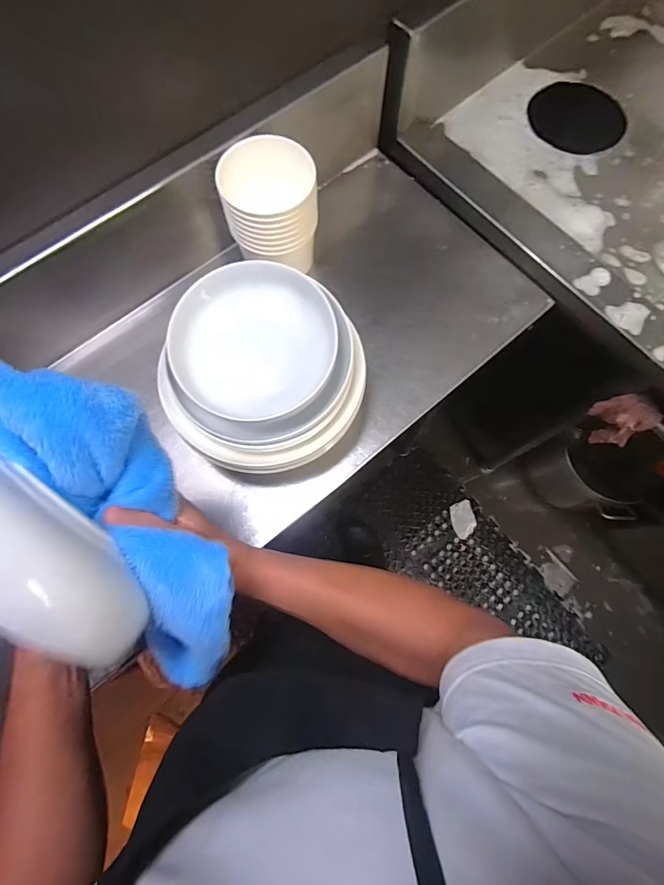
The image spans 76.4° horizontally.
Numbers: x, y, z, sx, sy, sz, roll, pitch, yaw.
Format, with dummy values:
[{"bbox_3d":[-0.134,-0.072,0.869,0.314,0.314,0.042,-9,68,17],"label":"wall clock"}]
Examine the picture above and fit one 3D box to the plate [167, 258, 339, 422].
[{"bbox_3d":[-0.090,-0.120,0.502,0.188,0.035,0.178,-3,102,-13],"label":"plate"}]

